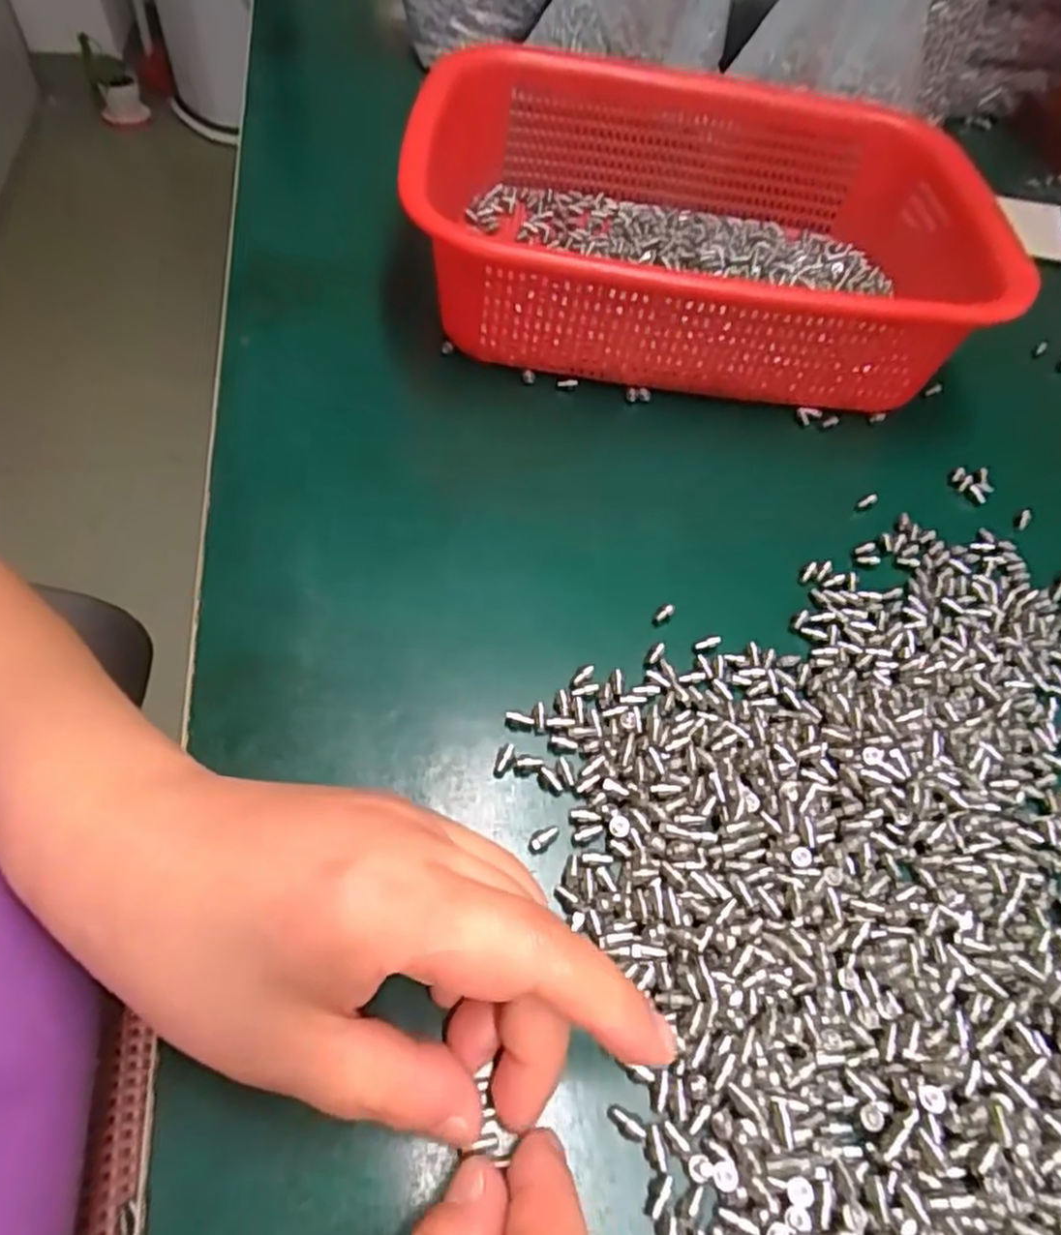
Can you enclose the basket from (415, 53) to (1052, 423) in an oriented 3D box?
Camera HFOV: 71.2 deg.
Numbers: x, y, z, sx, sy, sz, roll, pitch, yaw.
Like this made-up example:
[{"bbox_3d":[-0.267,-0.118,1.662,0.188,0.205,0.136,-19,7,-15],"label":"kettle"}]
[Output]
[{"bbox_3d":[0.088,-0.197,0.390,0.270,0.083,0.209,6,55,-3],"label":"basket"}]

